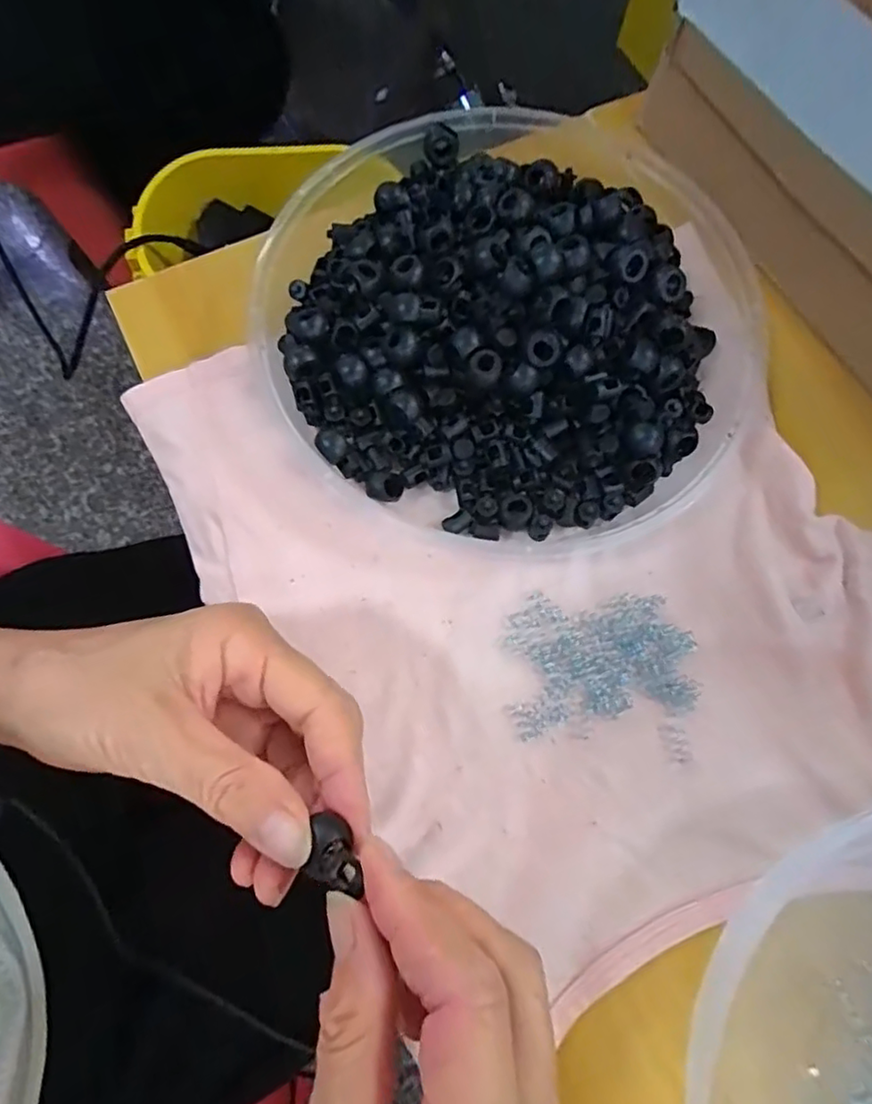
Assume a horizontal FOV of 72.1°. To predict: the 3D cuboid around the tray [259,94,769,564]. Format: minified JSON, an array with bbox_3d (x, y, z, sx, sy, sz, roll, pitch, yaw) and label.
[{"bbox_3d":[0.036,-0.117,0.292,0.235,0.048,0.234,-4,74,-2],"label":"tray"}]

